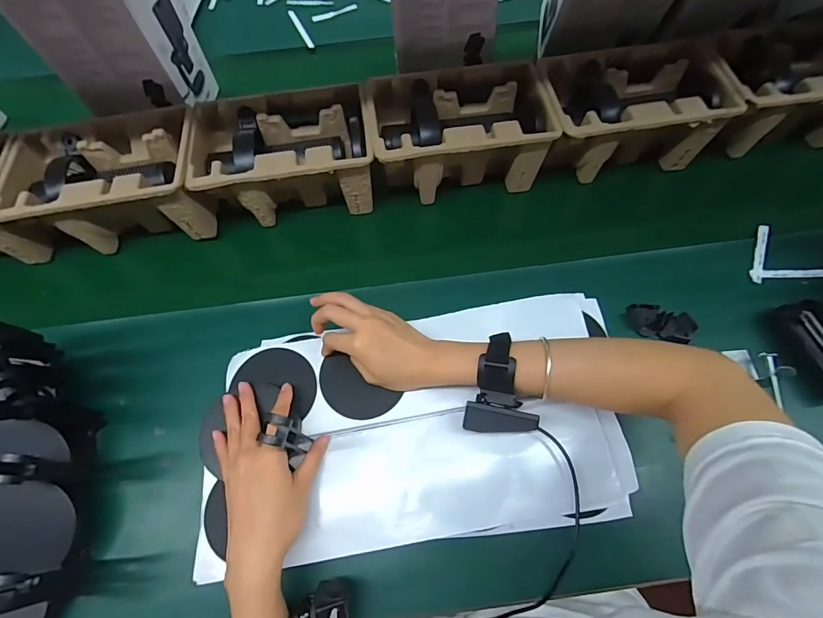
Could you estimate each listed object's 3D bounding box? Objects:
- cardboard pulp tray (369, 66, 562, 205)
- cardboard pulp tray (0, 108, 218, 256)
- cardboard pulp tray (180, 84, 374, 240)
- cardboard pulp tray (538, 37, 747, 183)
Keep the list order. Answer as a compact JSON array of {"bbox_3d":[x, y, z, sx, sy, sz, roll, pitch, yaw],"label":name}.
[{"bbox_3d":[0.060,-0.232,0.552,0.228,0.102,0.148,-8,62,-2],"label":"cardboard pulp tray"},{"bbox_3d":[-0.378,-0.159,0.534,0.229,0.099,0.142,-7,62,-1],"label":"cardboard pulp tray"},{"bbox_3d":[-0.169,-0.196,0.544,0.243,0.102,0.141,-8,62,-2],"label":"cardboard pulp tray"},{"bbox_3d":[0.288,-0.263,0.557,0.229,0.101,0.151,-11,62,-3],"label":"cardboard pulp tray"}]

